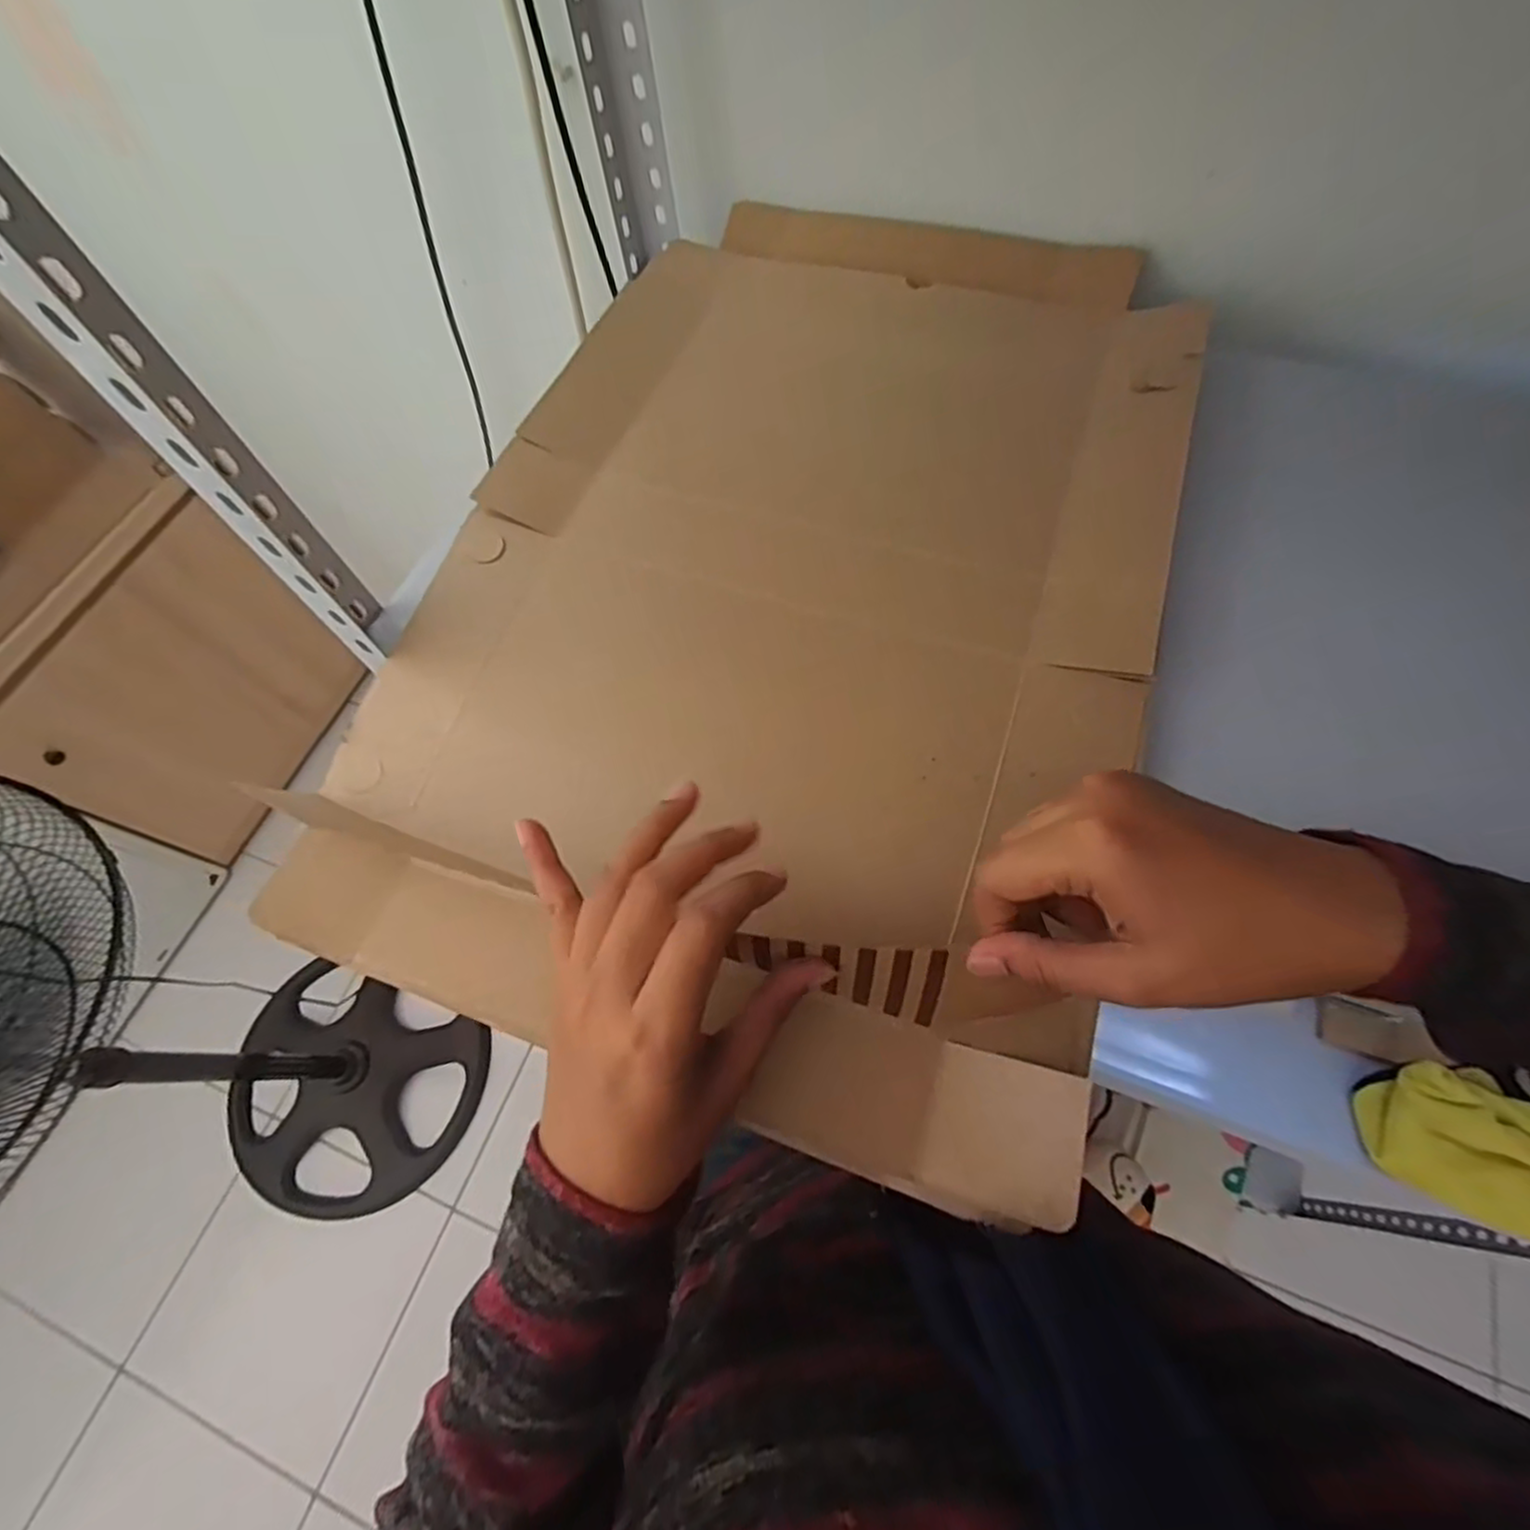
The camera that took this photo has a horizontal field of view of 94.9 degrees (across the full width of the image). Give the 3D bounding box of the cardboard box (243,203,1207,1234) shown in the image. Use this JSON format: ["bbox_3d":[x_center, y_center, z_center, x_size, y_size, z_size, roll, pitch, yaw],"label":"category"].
[{"bbox_3d":[0.024,-0.130,0.397,0.371,0.030,0.579,19,68,12],"label":"cardboard box"}]

